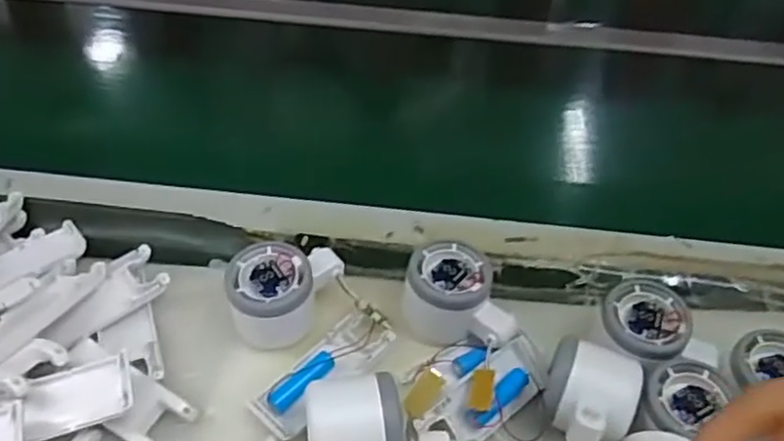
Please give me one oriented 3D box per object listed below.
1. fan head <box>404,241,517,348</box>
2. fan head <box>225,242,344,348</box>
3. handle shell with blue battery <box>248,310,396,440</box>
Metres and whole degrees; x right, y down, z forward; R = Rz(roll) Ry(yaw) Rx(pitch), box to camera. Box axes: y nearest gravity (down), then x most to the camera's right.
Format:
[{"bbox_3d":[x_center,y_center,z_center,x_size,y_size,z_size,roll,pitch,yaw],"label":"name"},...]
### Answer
[{"bbox_3d":[0.050,0.054,0.481,0.078,0.049,0.054,17,47,13],"label":"fan head"},{"bbox_3d":[-0.073,0.052,0.479,0.081,0.052,0.061,-9,47,-11],"label":"fan head"},{"bbox_3d":[-0.048,0.099,0.461,0.043,0.013,0.105,34,53,27],"label":"handle shell with blue battery"}]

